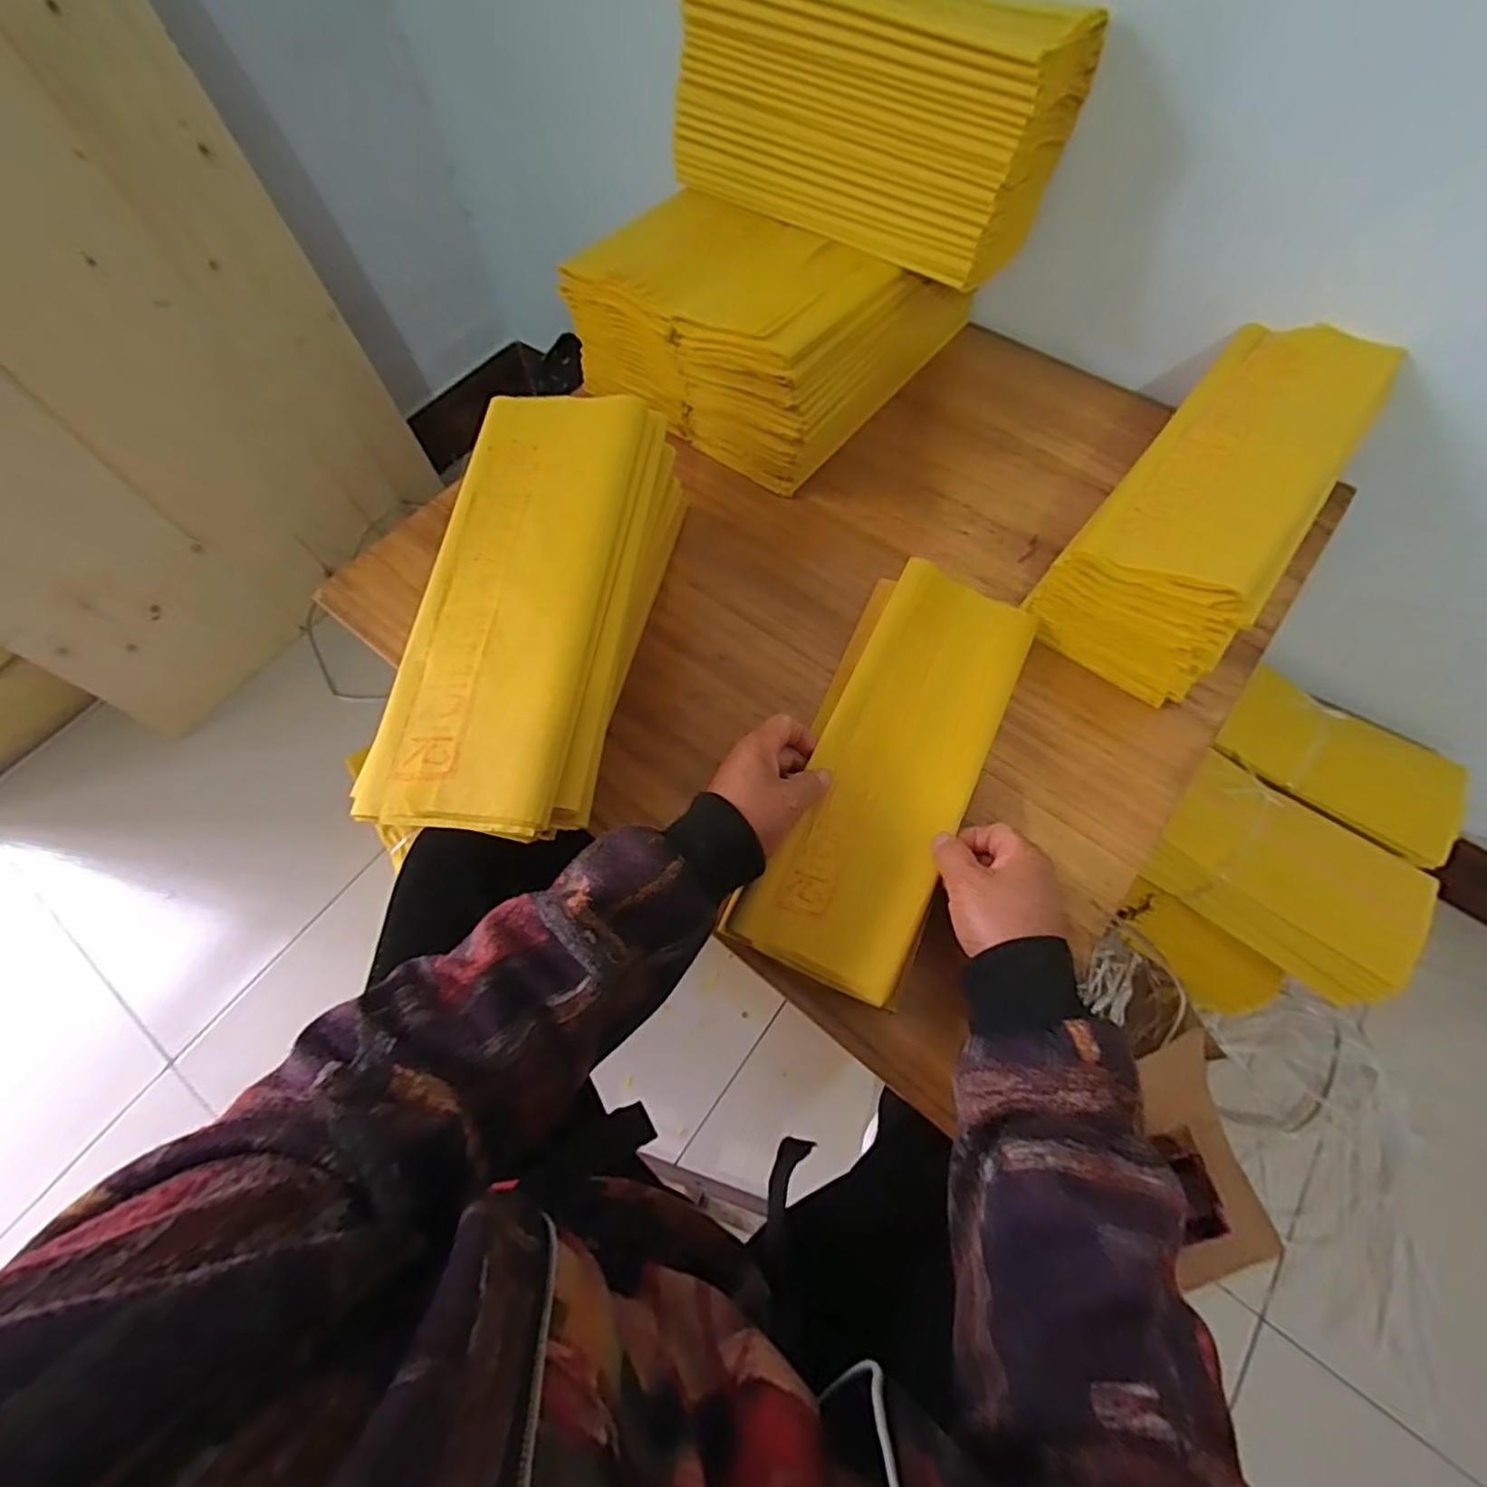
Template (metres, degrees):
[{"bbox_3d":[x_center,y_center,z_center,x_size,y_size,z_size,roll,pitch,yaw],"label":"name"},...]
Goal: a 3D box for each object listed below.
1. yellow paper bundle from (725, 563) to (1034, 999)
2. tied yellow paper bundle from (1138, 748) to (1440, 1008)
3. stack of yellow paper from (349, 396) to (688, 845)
[{"bbox_3d":[0.108,0.012,0.462,0.119,0.043,0.313,21,69,11],"label":"yellow paper bundle"},{"bbox_3d":[0.546,0.129,0.664,0.237,0.069,0.148,36,72,17],"label":"tied yellow paper bundle"},{"bbox_3d":[-0.142,-0.079,0.469,0.139,0.141,0.330,6,66,5],"label":"stack of yellow paper"}]

